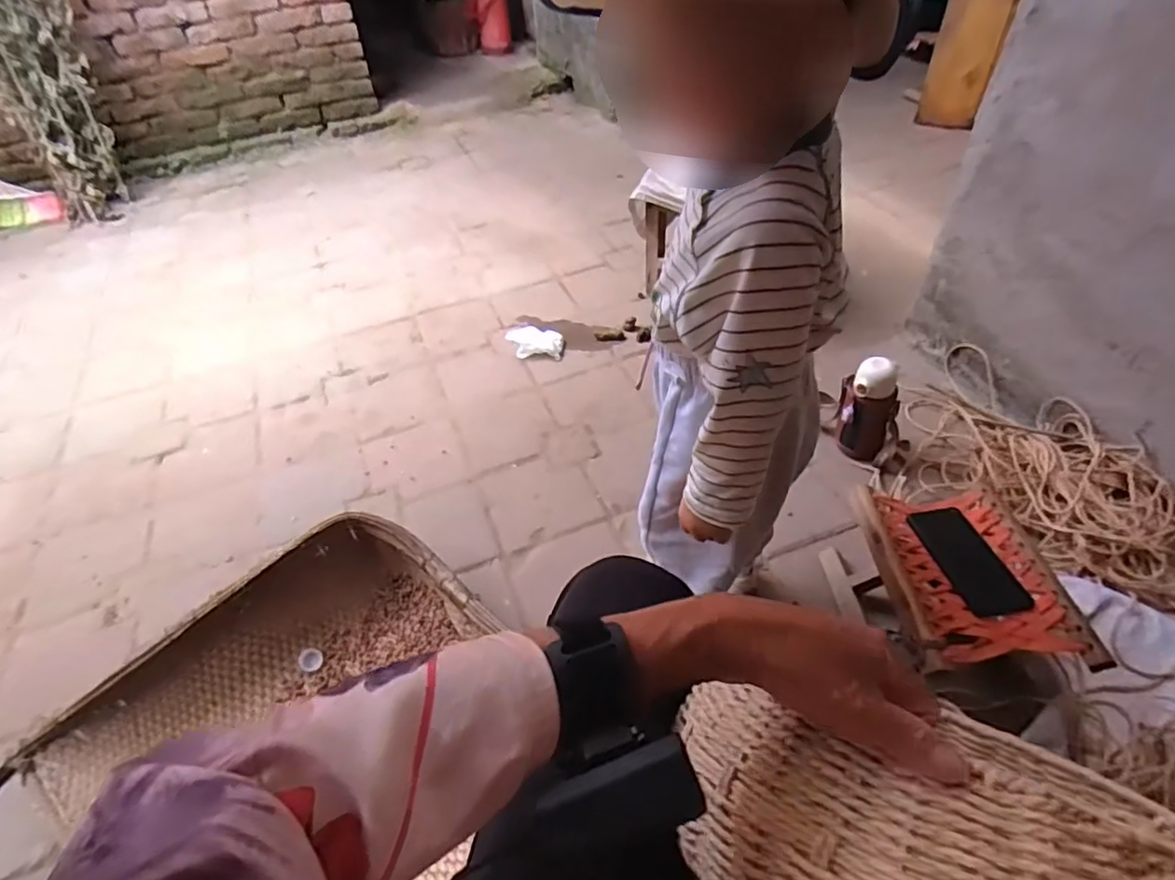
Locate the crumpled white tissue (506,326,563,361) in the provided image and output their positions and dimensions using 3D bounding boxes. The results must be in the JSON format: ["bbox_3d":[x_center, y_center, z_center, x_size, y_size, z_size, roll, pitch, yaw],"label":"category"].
[{"bbox_3d":[-0.129,-0.243,1.517,0.142,0.034,0.103,5,47,11],"label":"crumpled white tissue"}]

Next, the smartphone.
[{"bbox_3d":[0.521,0.162,0.851,0.087,0.010,0.176,-7,39,-3],"label":"smartphone"}]

